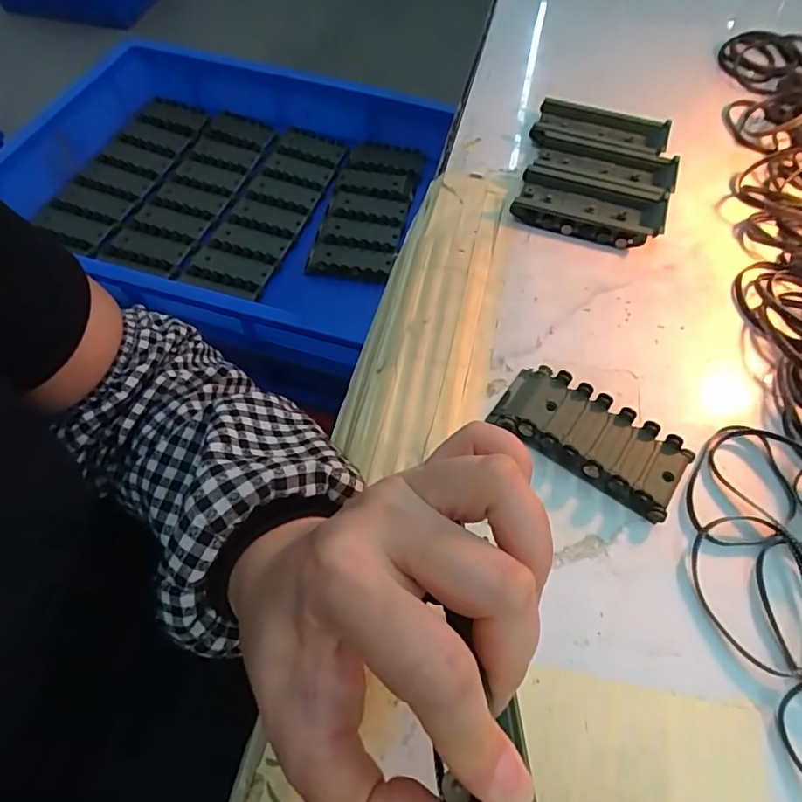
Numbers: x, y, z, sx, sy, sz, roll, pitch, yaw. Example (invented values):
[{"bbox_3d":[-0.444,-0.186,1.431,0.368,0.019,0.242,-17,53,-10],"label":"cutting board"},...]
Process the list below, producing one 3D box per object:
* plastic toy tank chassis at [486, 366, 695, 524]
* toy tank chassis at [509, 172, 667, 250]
[{"bbox_3d":[0.098,0.019,0.269,0.096,0.017,0.045,31,65,18],"label":"plastic toy tank chassis"},{"bbox_3d":[0.131,-0.136,0.359,0.097,0.017,0.045,17,62,11],"label":"toy tank chassis"}]

